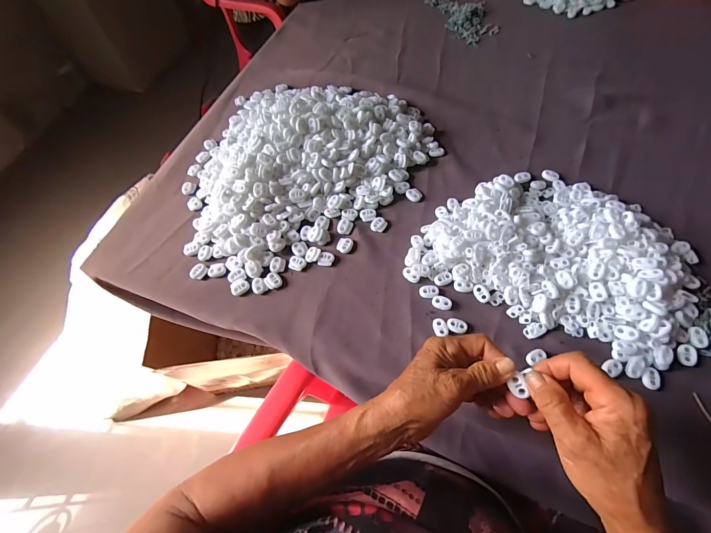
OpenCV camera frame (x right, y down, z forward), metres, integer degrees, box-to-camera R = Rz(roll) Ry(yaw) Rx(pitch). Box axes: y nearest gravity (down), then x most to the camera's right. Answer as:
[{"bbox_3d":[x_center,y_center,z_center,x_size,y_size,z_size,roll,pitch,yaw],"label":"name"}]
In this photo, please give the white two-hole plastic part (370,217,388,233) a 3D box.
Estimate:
[{"bbox_3d":[0.031,-0.054,0.461,0.019,0.005,0.022,40,71,22],"label":"white two-hole plastic part"}]

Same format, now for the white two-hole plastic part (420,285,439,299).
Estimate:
[{"bbox_3d":[0.087,0.030,0.409,0.021,0.004,0.016,8,62,7],"label":"white two-hole plastic part"}]

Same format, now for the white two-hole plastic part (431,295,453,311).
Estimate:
[{"bbox_3d":[0.101,0.042,0.402,0.023,0.004,0.015,20,64,13],"label":"white two-hole plastic part"}]

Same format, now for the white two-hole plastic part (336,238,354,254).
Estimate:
[{"bbox_3d":[-0.013,-0.028,0.449,0.020,0.004,0.022,8,62,7],"label":"white two-hole plastic part"}]

